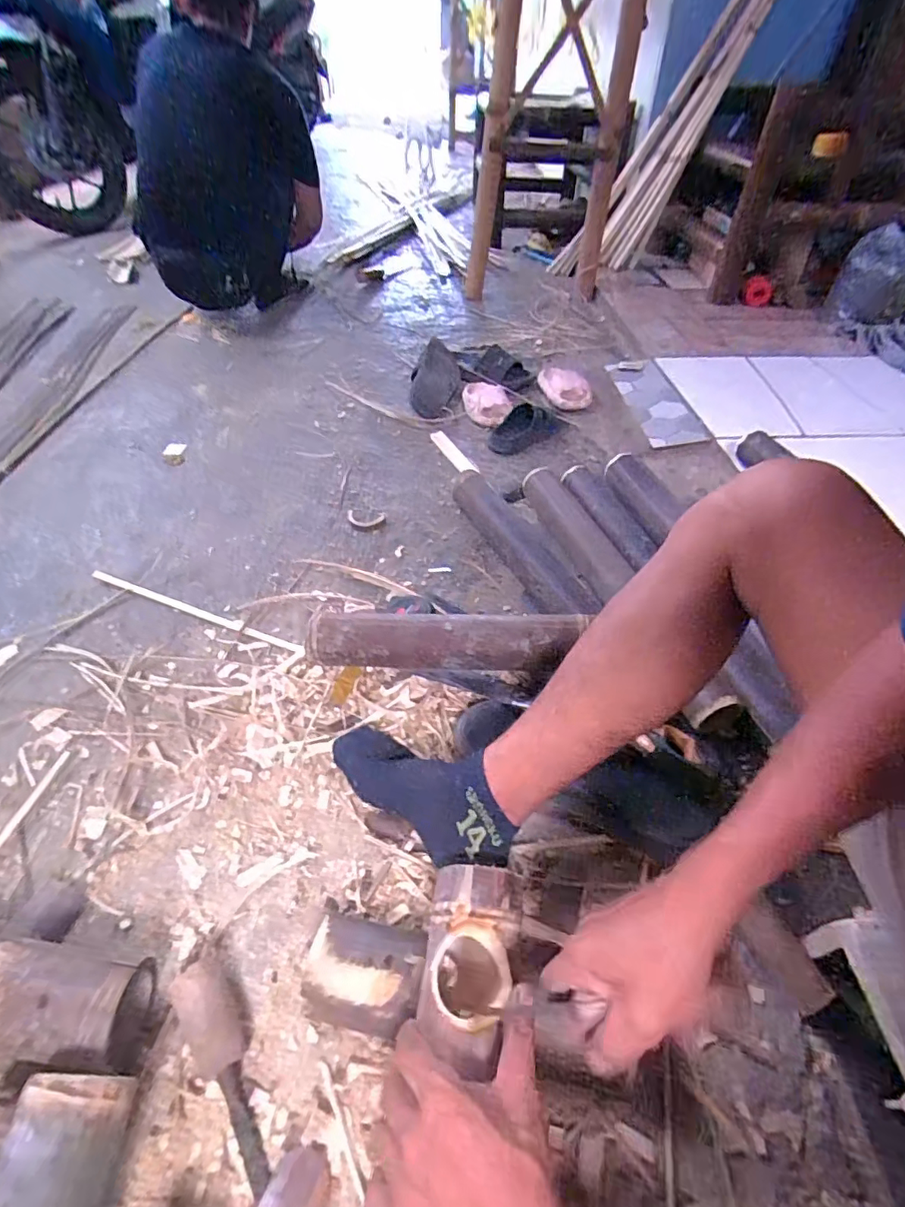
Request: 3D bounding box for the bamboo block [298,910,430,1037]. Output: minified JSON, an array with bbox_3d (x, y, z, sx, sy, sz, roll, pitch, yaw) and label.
[{"bbox_3d":[-0.079,0.328,0.482,0.097,0.055,0.085,9,47,5],"label":"bamboo block"}]

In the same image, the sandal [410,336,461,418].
[{"bbox_3d":[-0.038,-0.527,1.252,0.105,0.032,0.260,7,69,5],"label":"sandal"}]

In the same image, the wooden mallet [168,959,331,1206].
[{"bbox_3d":[-0.162,0.389,0.427,0.063,0.046,0.204,-25,52,-24],"label":"wooden mallet"}]

